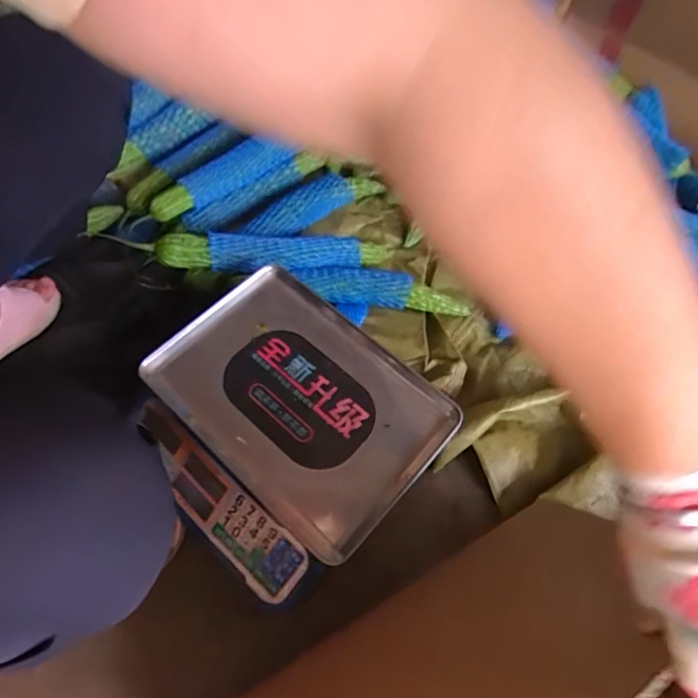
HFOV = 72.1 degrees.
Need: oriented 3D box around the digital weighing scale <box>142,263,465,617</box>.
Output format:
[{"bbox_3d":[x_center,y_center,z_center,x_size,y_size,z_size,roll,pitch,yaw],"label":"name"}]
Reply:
[{"bbox_3d":[-0.081,0.099,0.615,0.336,0.122,0.316,40,67,17],"label":"digital weighing scale"}]

